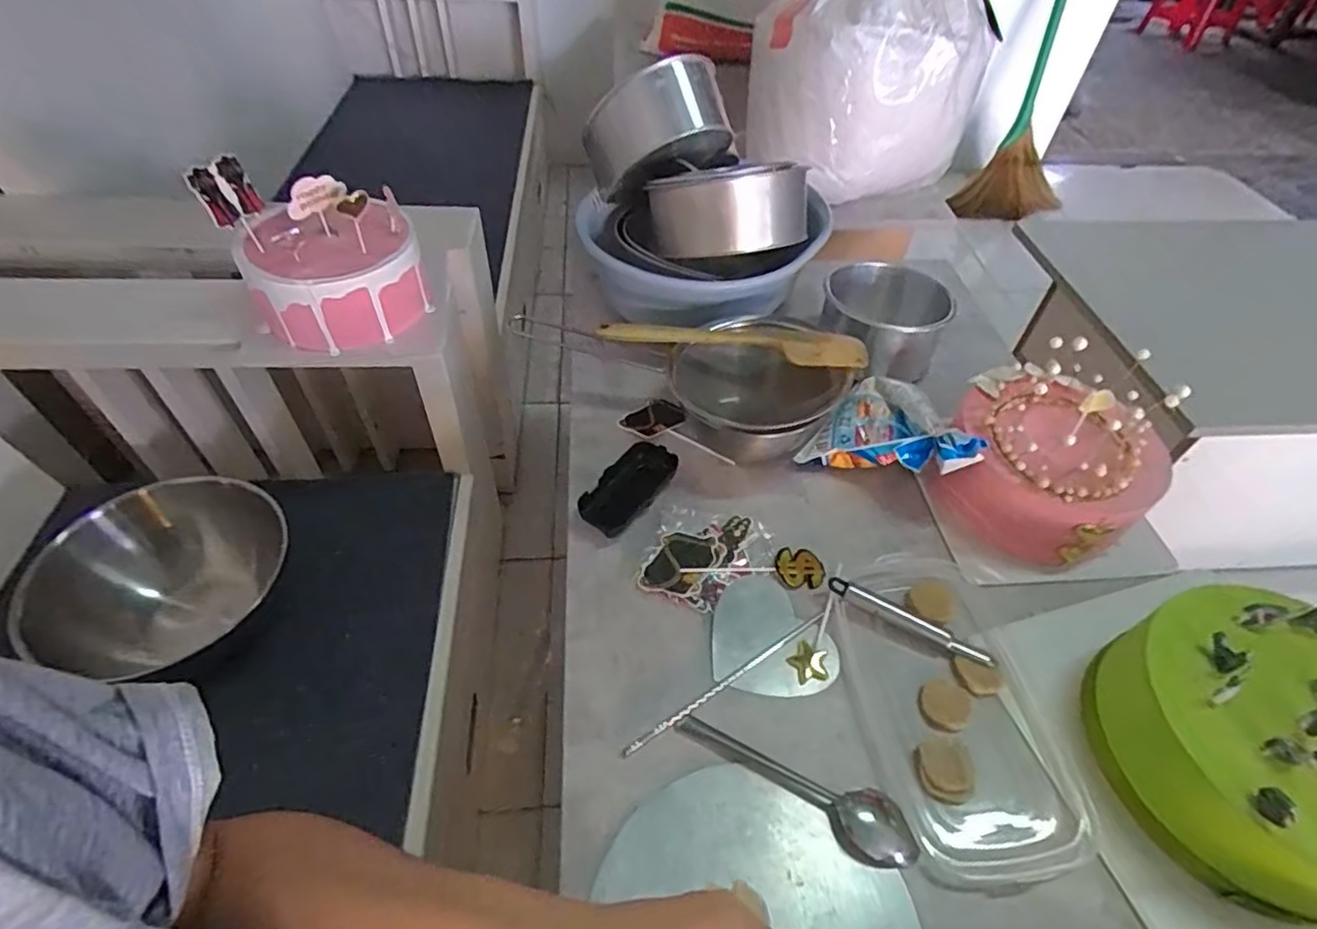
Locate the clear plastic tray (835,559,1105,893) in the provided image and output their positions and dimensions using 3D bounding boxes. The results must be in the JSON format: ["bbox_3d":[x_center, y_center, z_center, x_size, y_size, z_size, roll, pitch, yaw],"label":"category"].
[{"bbox_3d":[0.228,0.182,0.486,0.137,0.023,0.233,-6,48,-8],"label":"clear plastic tray"}]

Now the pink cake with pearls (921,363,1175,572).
[{"bbox_3d":[0.356,-0.005,0.583,0.167,0.123,0.147,36,55,26],"label":"pink cake with pearls"}]

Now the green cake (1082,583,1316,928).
[{"bbox_3d":[0.409,0.191,0.426,0.182,0.101,0.187,-4,48,-7],"label":"green cake"}]

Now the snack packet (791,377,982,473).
[{"bbox_3d":[0.225,-0.042,0.618,0.176,0.052,0.106,8,65,31],"label":"snack packet"}]

